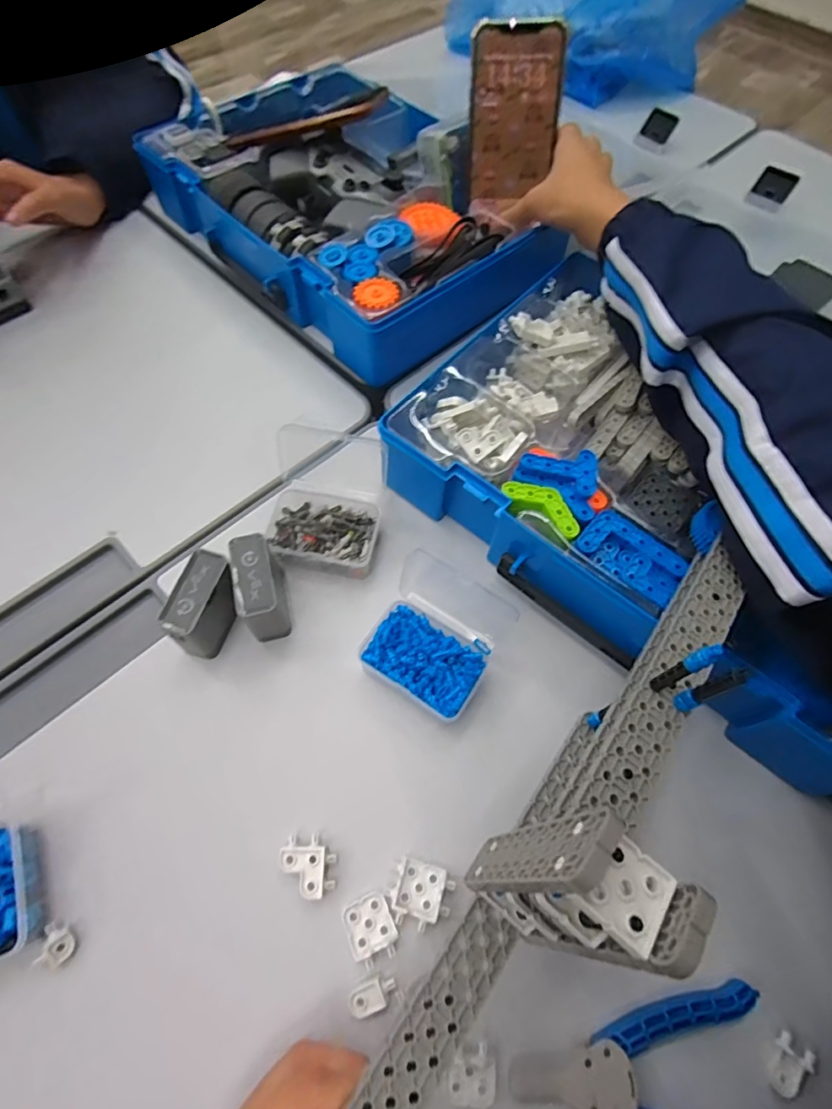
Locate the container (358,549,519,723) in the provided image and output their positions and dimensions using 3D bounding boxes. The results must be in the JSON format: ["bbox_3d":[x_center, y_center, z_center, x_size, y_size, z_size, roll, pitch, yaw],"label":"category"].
[{"bbox_3d":[0.014,0.050,0.347,0.079,0.026,0.095,30,67,13],"label":"container"}]

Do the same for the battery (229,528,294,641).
[{"bbox_3d":[-0.100,0.024,0.346,0.029,0.051,0.057,-20,66,-11],"label":"battery"}]

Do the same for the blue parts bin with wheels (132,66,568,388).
[{"bbox_3d":[-0.062,-0.342,0.521,0.260,0.079,0.375,-37,70,-17],"label":"blue parts bin with wheels"}]

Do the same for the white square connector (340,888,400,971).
[{"bbox_3d":[-0.024,0.201,0.284,0.025,0.004,0.030,-22,67,-12],"label":"white square connector"}]

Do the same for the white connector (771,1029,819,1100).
[{"bbox_3d":[0.185,0.254,0.262,0.017,0.007,0.025,38,69,16],"label":"white connector"}]

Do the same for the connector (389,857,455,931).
[{"bbox_3d":[0.003,0.186,0.290,0.033,0.006,0.030,13,65,5],"label":"connector"}]

